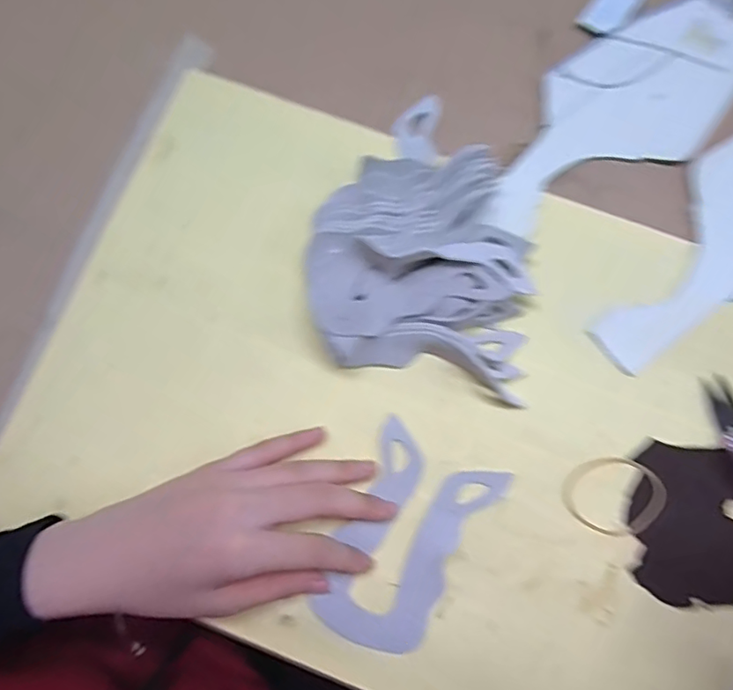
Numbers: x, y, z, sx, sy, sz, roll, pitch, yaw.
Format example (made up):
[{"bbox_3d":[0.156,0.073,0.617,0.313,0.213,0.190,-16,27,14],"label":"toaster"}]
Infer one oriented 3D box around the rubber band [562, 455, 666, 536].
[{"bbox_3d":[0.143,0.086,0.320,0.053,0.004,0.046,29,82,6],"label":"rubber band"}]

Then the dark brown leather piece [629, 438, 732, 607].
[{"bbox_3d":[0.229,0.095,0.313,0.153,0.013,0.089,-5,80,0],"label":"dark brown leather piece"}]

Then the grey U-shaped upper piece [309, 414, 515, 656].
[{"bbox_3d":[0.023,0.113,0.319,0.075,0.004,0.118,26,79,8],"label":"grey U-shaped upper piece"}]

